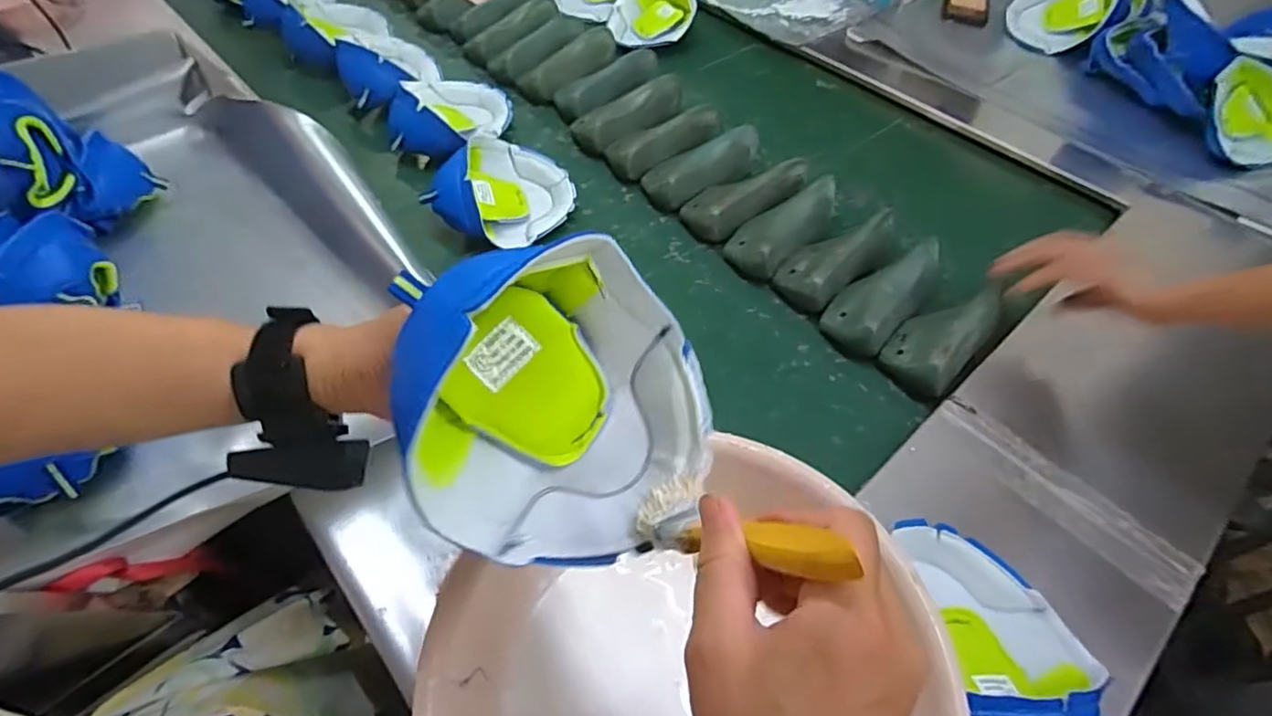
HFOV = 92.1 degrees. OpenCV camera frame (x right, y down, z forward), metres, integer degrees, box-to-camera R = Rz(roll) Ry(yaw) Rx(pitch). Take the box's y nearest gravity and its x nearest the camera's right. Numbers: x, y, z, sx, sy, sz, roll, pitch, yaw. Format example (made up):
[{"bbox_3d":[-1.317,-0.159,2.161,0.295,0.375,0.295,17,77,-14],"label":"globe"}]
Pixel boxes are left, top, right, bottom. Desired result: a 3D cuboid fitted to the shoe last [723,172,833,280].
[{"bbox_3d":[0.195,-0.174,0.794,0.175,0.053,0.079,-38,63,-25],"label":"shoe last"}]

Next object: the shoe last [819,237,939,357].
[{"bbox_3d":[0.289,-0.078,0.717,0.082,0.061,0.181,34,60,21],"label":"shoe last"}]

